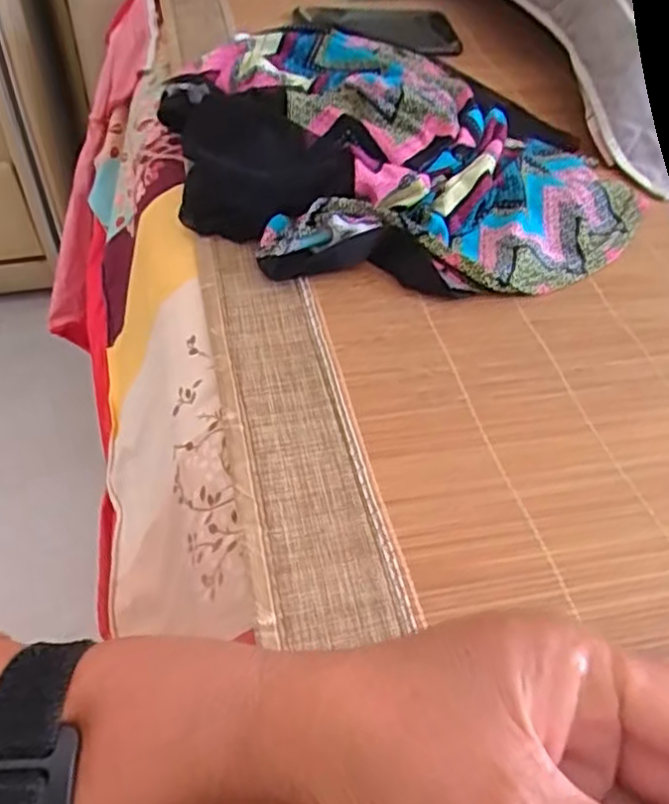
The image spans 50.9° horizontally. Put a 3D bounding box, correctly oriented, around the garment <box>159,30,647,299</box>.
[{"bbox_3d":[0.028,-0.145,0.438,0.315,0.082,0.161,14,45,10],"label":"garment"}]

